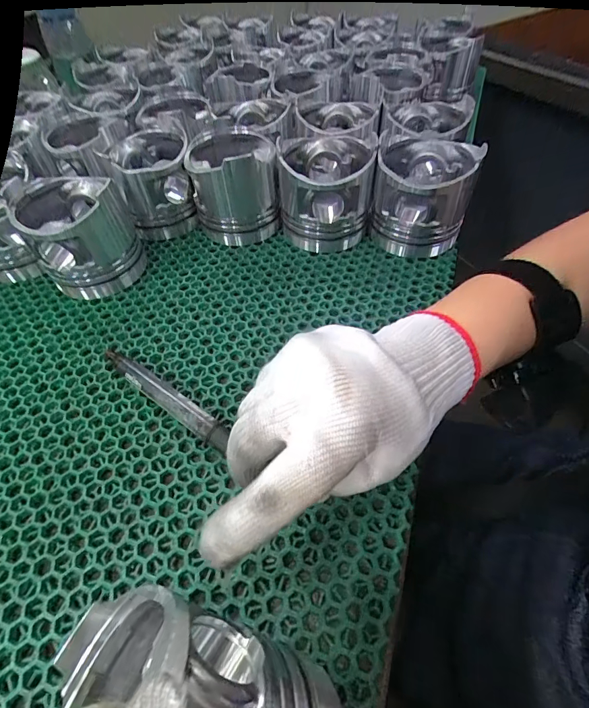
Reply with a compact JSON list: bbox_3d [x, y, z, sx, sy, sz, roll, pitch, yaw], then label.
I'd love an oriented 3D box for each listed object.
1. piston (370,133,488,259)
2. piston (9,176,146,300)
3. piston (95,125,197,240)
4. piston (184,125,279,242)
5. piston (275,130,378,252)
[{"bbox_3d":[0.122,-0.156,0.378,0.088,0.086,0.091,7,54,8],"label":"piston"},{"bbox_3d":[-0.198,-0.114,0.359,0.085,0.089,0.085,-31,57,-19],"label":"piston"},{"bbox_3d":[-0.148,-0.184,0.415,0.084,0.081,0.089,-8,53,-3],"label":"piston"},{"bbox_3d":[-0.060,-0.175,0.400,0.083,0.086,0.080,-4,53,0],"label":"piston"},{"bbox_3d":[0.031,-0.164,0.388,0.091,0.085,0.091,-1,53,2],"label":"piston"}]

